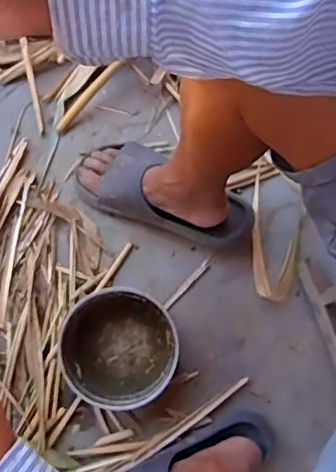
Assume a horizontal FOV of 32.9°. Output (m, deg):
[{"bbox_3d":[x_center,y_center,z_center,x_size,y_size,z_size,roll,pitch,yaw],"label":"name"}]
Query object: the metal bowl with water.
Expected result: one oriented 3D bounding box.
[{"bbox_3d":[-0.067,0.157,0.796,0.156,0.076,0.153,0,84,-3],"label":"metal bowl with water"}]

